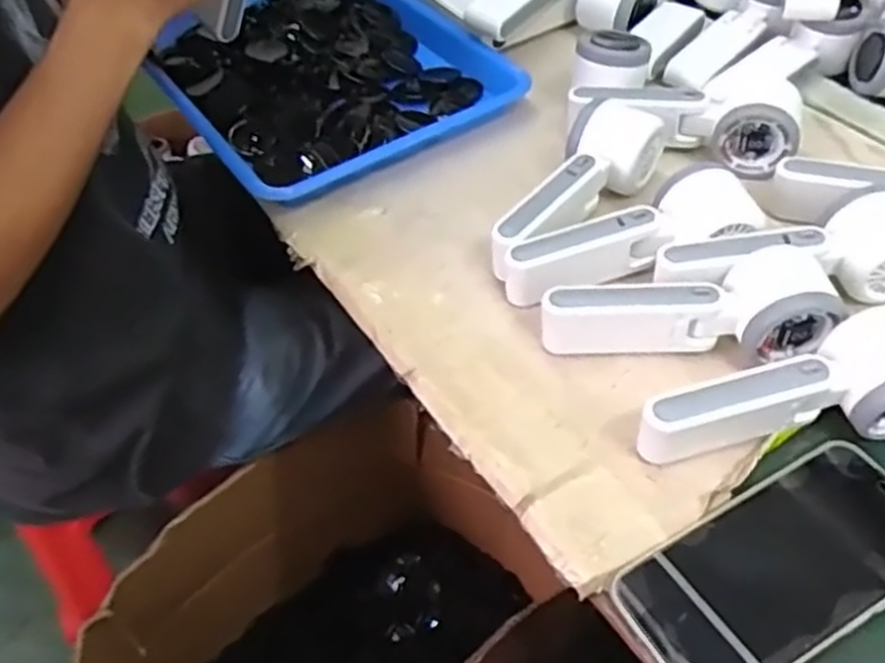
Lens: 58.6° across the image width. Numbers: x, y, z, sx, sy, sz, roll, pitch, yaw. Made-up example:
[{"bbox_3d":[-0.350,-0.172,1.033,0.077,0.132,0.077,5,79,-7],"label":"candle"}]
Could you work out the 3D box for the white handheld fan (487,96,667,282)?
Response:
[{"bbox_3d":[0.090,-0.096,0.538,0.052,0.048,0.164,27,55,23],"label":"white handheld fan"}]

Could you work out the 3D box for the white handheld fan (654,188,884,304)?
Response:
[{"bbox_3d":[0.218,-0.045,0.489,0.170,0.050,0.057,-7,49,-4],"label":"white handheld fan"}]

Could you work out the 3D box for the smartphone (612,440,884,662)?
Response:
[{"bbox_3d":[0.170,0.112,0.386,0.169,0.012,0.079,-25,53,-18],"label":"smartphone"}]

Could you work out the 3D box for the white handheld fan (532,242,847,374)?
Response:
[{"bbox_3d":[0.145,-0.010,0.470,0.164,0.045,0.058,-5,49,-2],"label":"white handheld fan"}]

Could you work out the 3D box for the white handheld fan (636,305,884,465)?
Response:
[{"bbox_3d":[0.186,0.032,0.425,0.165,0.050,0.052,-9,49,-5],"label":"white handheld fan"}]

